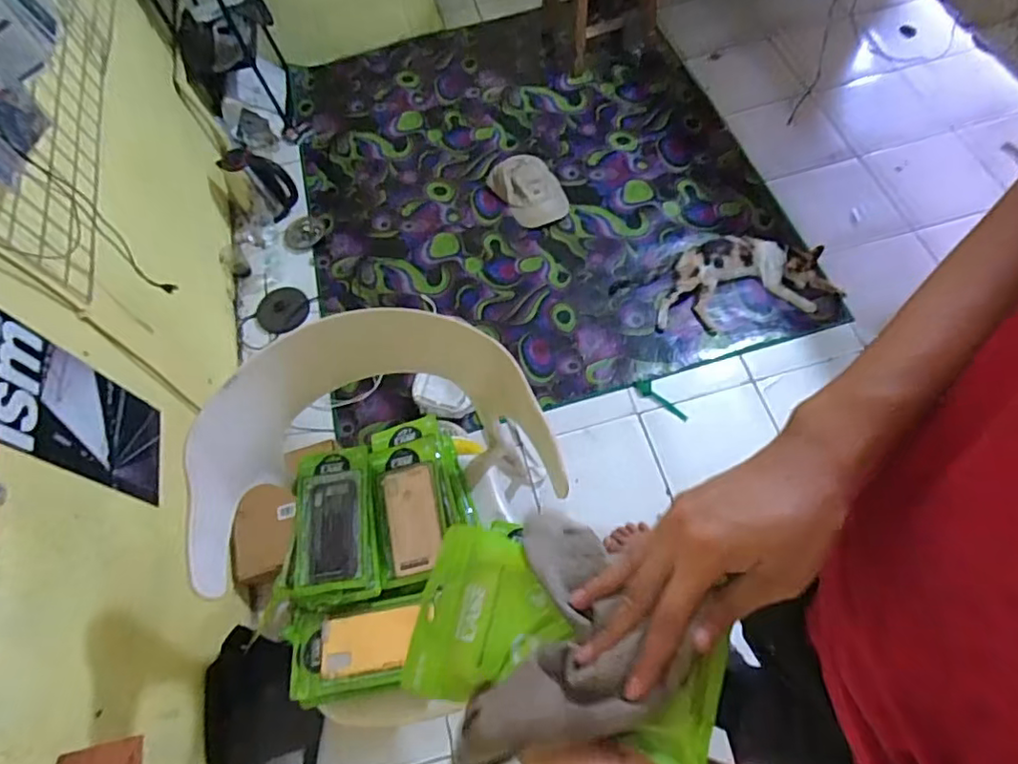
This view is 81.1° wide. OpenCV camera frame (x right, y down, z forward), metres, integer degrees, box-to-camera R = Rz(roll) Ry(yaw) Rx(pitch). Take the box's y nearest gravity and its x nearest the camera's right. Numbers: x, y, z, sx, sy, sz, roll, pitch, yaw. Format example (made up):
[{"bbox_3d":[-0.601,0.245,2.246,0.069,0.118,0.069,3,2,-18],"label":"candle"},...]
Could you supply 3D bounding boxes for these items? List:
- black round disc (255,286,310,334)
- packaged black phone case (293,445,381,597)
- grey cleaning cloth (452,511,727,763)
[{"bbox_3d":[-0.639,-0.208,1.679,0.143,0.031,0.149,0,63,1],"label":"black round disc"},{"bbox_3d":[-0.264,0.206,0.891,0.120,0.031,0.211,-11,62,0],"label":"packaged black phone case"},{"bbox_3d":[0.045,0.150,0.362,0.126,0.027,0.170,-6,35,28],"label":"grey cleaning cloth"}]

